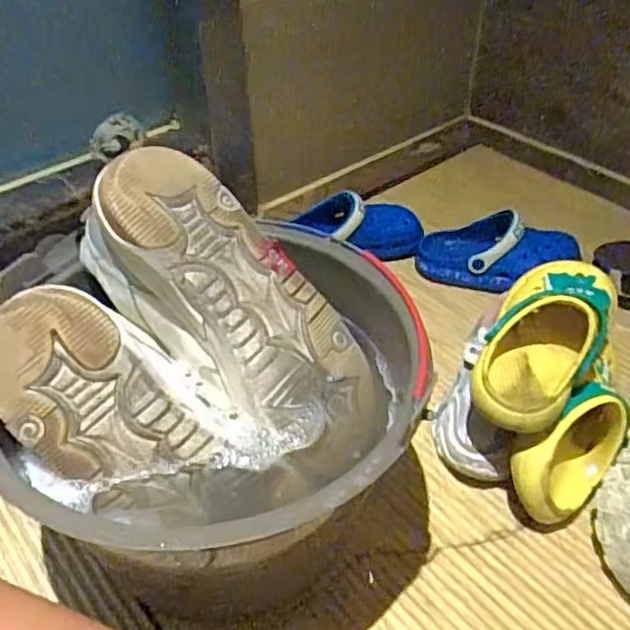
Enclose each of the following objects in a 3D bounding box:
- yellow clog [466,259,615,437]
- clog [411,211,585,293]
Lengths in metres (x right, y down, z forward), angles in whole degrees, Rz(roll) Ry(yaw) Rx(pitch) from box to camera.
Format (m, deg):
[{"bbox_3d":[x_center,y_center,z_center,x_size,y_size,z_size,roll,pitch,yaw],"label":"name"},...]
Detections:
[{"bbox_3d":[0.179,0.011,0.507,0.080,0.057,0.164,19,45,22],"label":"yellow clog"},{"bbox_3d":[0.198,-0.072,0.720,0.169,0.056,0.088,10,43,12],"label":"clog"}]

